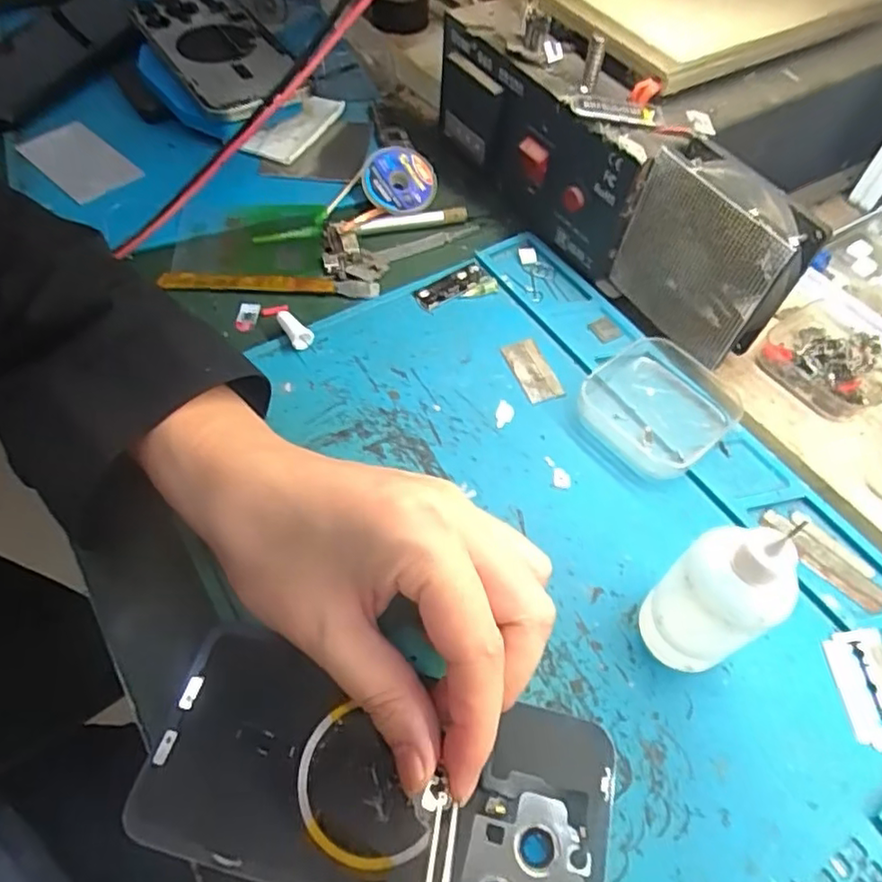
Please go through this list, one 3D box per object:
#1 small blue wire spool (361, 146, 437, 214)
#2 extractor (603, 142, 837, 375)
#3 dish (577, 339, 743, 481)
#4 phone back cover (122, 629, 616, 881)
[{"bbox_3d":[-0.026,-0.164,0.397,0.045,0.011,0.041,-2,96,-4],"label":"small blue wire spool"},{"bbox_3d":[0.128,-0.086,0.308,0.033,0.085,0.081,-33,63,-22],"label":"extractor"},{"bbox_3d":[0.106,-0.019,0.305,0.066,0.019,0.063,-39,66,-24],"label":"dish"},{"bbox_3d":[-0.021,0.119,0.218,0.158,0.009,0.072,12,57,7],"label":"phone back cover"}]

